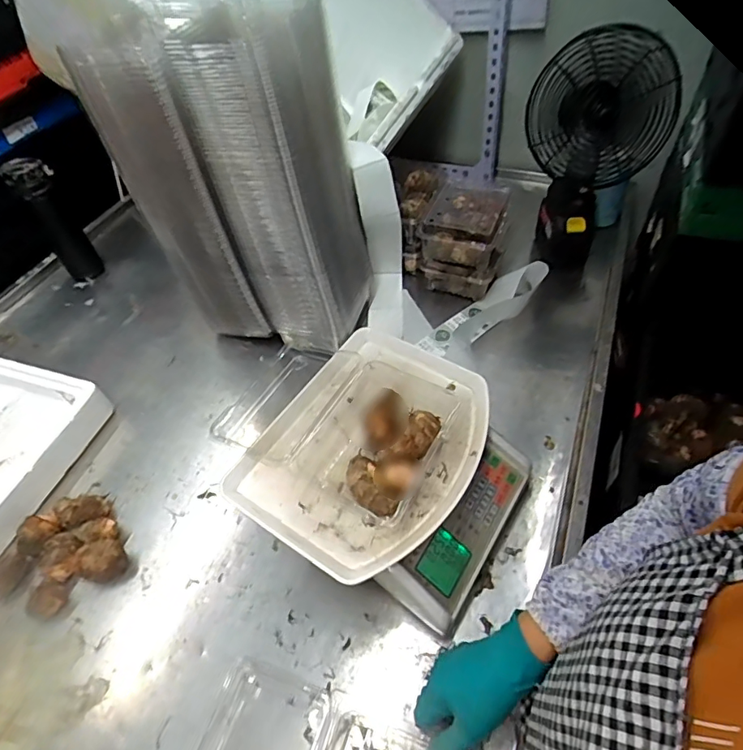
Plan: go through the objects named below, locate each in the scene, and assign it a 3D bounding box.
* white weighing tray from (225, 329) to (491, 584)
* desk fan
[{"bbox_3d":[-0.001,0.072,0.563,0.222,0.067,0.286,26,58,23],"label":"white weighing tray"},{"bbox_3d":[0.331,-0.332,0.758,0.188,0.325,0.116,22,56,21],"label":"desk fan"}]

